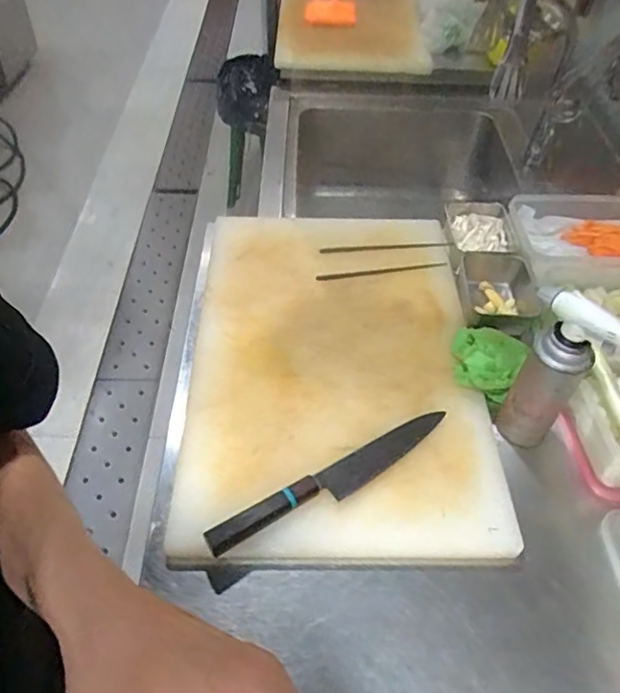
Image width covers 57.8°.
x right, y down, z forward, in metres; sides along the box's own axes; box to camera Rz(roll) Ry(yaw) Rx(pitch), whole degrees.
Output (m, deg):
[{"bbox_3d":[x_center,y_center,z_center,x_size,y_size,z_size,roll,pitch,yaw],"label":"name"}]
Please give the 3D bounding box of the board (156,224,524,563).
[{"bbox_3d":[0.031,0.007,0.797,0.397,0.032,0.586,2,51,-4],"label":"board"}]

